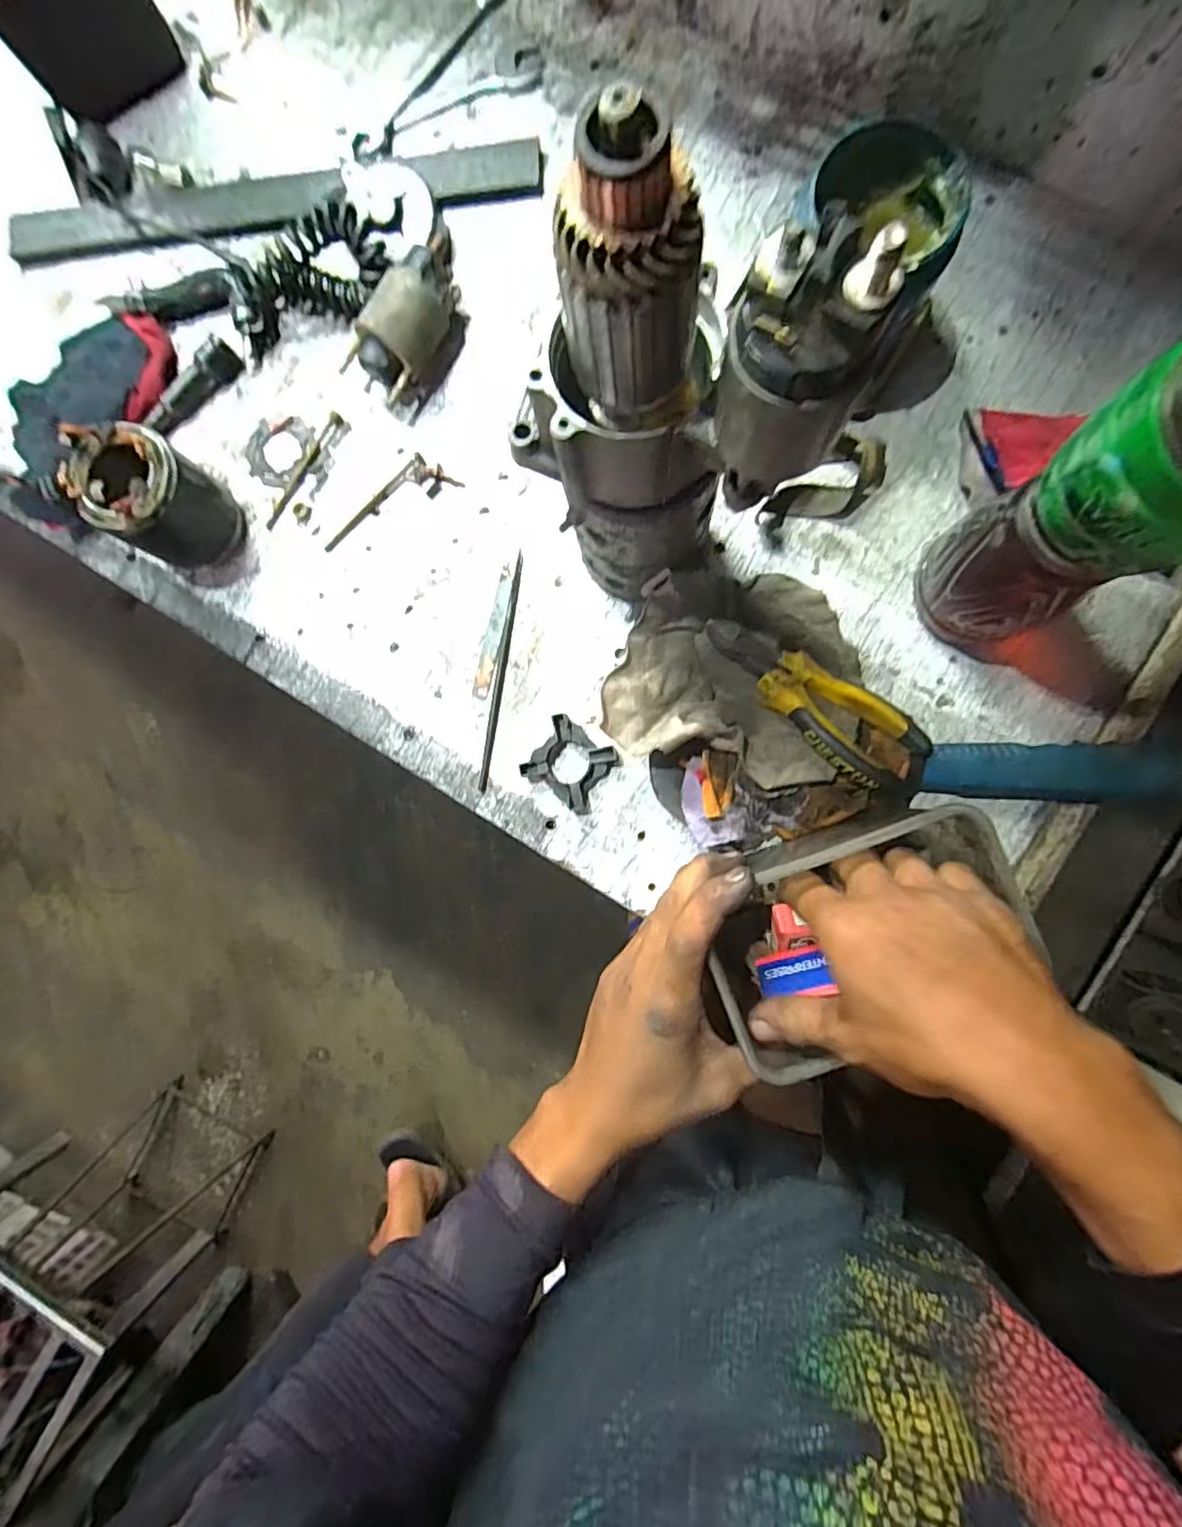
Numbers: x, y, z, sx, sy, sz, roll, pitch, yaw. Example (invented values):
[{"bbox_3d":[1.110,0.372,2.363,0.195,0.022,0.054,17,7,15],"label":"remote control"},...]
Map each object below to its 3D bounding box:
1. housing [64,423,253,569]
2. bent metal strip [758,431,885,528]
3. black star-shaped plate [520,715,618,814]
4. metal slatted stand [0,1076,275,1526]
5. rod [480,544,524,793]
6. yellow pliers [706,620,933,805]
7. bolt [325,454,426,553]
[{"bbox_3d":[-0.308,-0.186,0.419,0.073,0.085,0.073,23,90,5],"label":"housing"},{"bbox_3d":[0.158,-0.192,0.412,0.086,0.028,0.048,-23,86,14],"label":"bent metal strip"},{"bbox_3d":[-0.014,0.001,0.421,0.053,0.015,0.051,33,90,5],"label":"black star-shaped plate"},{"bbox_3d":[-0.880,0.867,1.080,0.340,0.531,0.328,30,90,5],"label":"metal slatted stand"},{"bbox_3d":[-0.066,-0.067,0.433,0.007,0.004,0.173,9,88,5],"label":"rod"},{"bbox_3d":[0.144,-0.037,0.380,0.165,0.026,0.057,42,64,7],"label":"yellow pliers"},{"bbox_3d":[-0.165,-0.197,0.453,0.100,0.005,0.011,-42,86,1],"label":"bolt"}]

